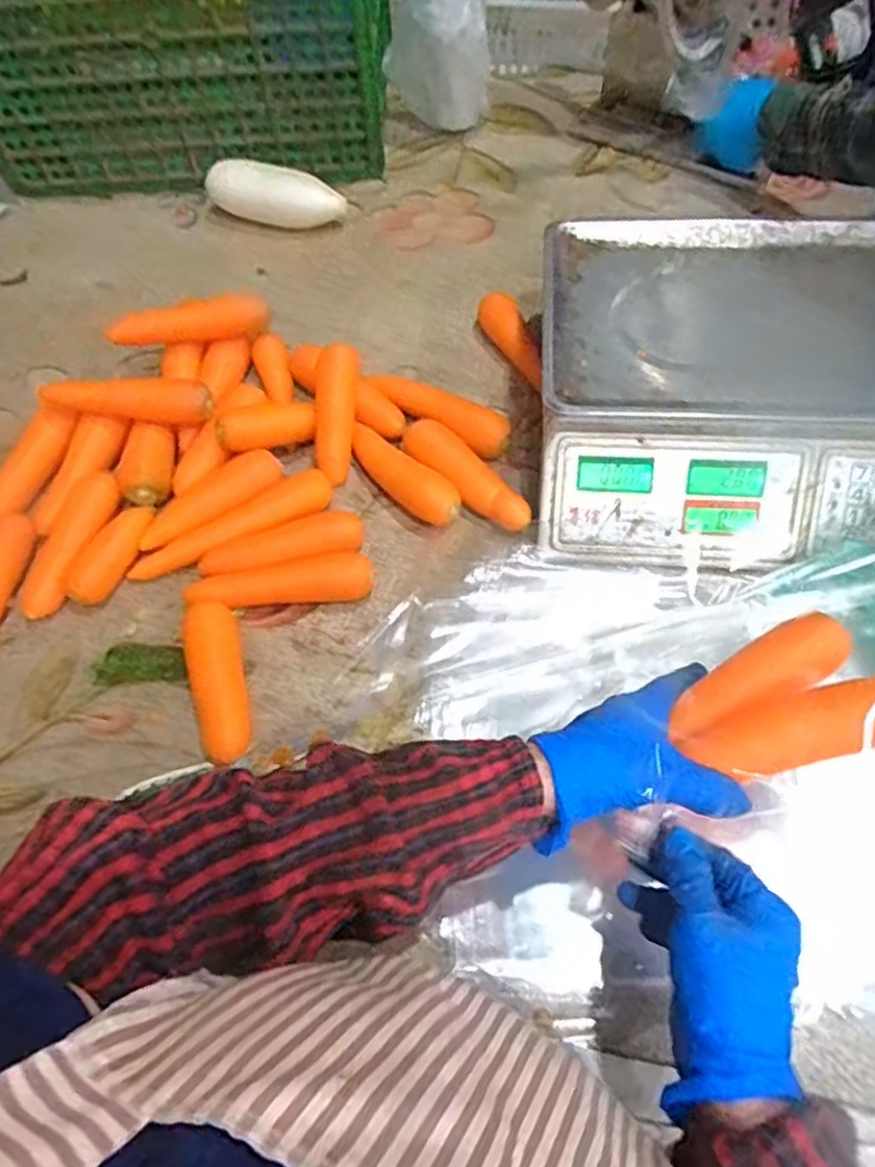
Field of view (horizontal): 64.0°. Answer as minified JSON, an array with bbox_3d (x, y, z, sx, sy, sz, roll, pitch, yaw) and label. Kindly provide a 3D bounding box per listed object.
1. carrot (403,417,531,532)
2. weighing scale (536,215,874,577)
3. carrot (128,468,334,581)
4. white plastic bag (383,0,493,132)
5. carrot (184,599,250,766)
[{"bbox_3d":[0.024,-0.093,0.615,0.036,0.034,0.140,-38,63,-18],"label":"carrot"},{"bbox_3d":[0.260,-0.174,0.588,0.330,0.093,0.330,2,59,6],"label":"weighing scale"},{"bbox_3d":[-0.176,-0.046,0.609,0.181,0.030,0.036,-27,60,-12],"label":"carrot"},{"bbox_3d":[0.001,-0.647,0.833,0.090,0.196,0.108,-31,61,-14],"label":"white plastic bag"},{"bbox_3d":[-0.168,0.075,0.534,0.037,0.032,0.128,-14,59,-4],"label":"carrot"}]

